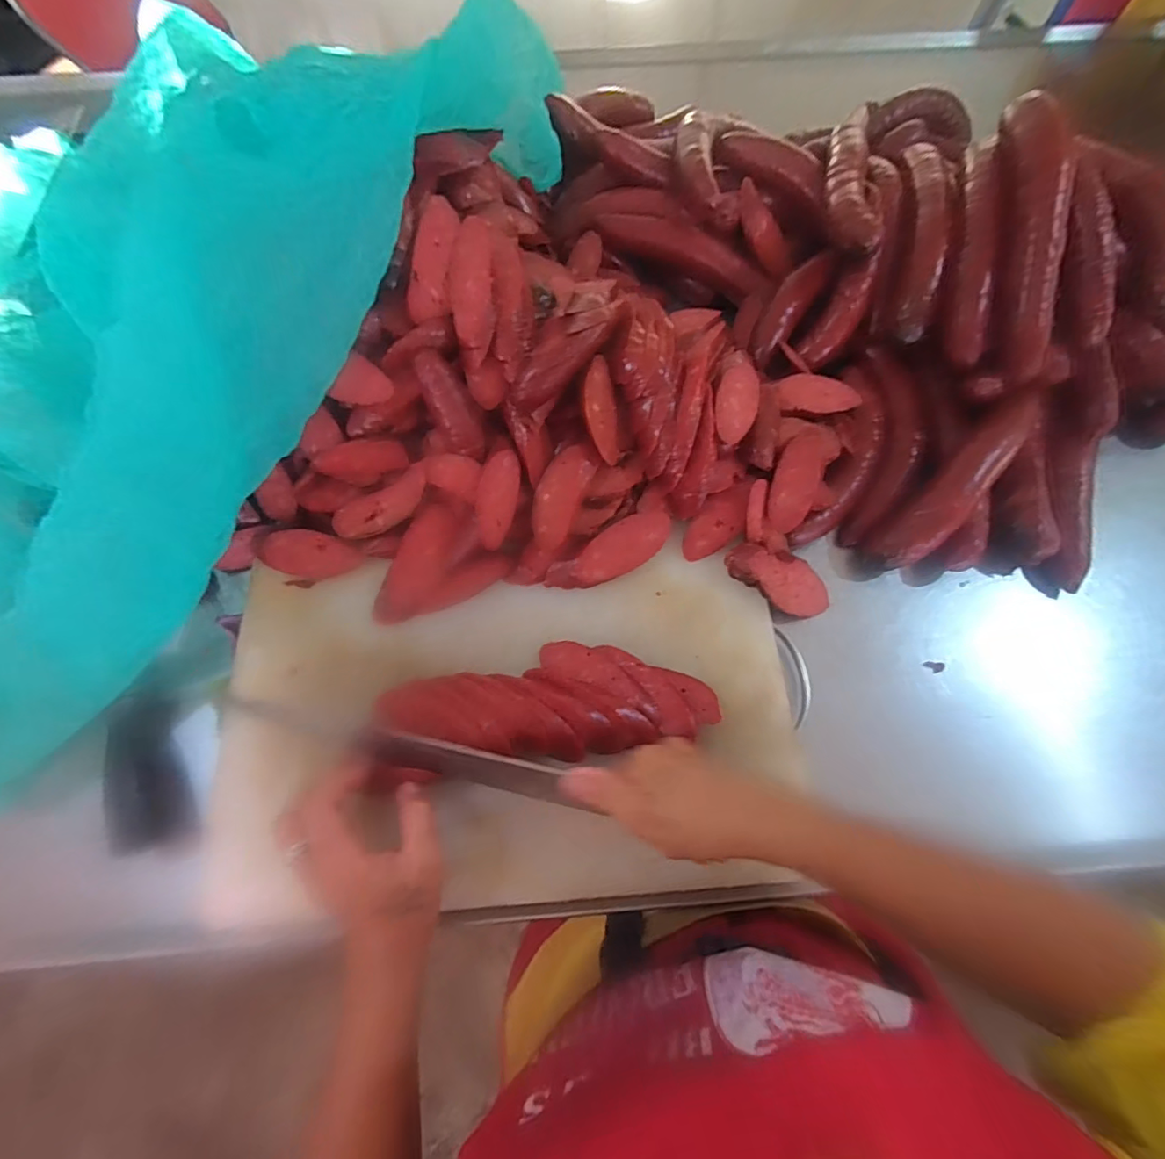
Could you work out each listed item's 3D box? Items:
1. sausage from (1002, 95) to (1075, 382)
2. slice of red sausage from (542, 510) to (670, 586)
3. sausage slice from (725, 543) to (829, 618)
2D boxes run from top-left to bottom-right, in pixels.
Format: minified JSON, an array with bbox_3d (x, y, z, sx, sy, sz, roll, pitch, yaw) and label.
[{"bbox_3d":[0.386,-0.297,0.456,0.043,0.037,0.245,-1,94,0],"label":"sausage"},{"bbox_3d":[0.025,-0.021,0.453,0.112,0.020,0.038,-31,72,-11],"label":"slice of red sausage"},{"bbox_3d":[0.170,0.003,0.451,0.102,0.020,0.042,26,70,-14],"label":"sausage slice"}]

